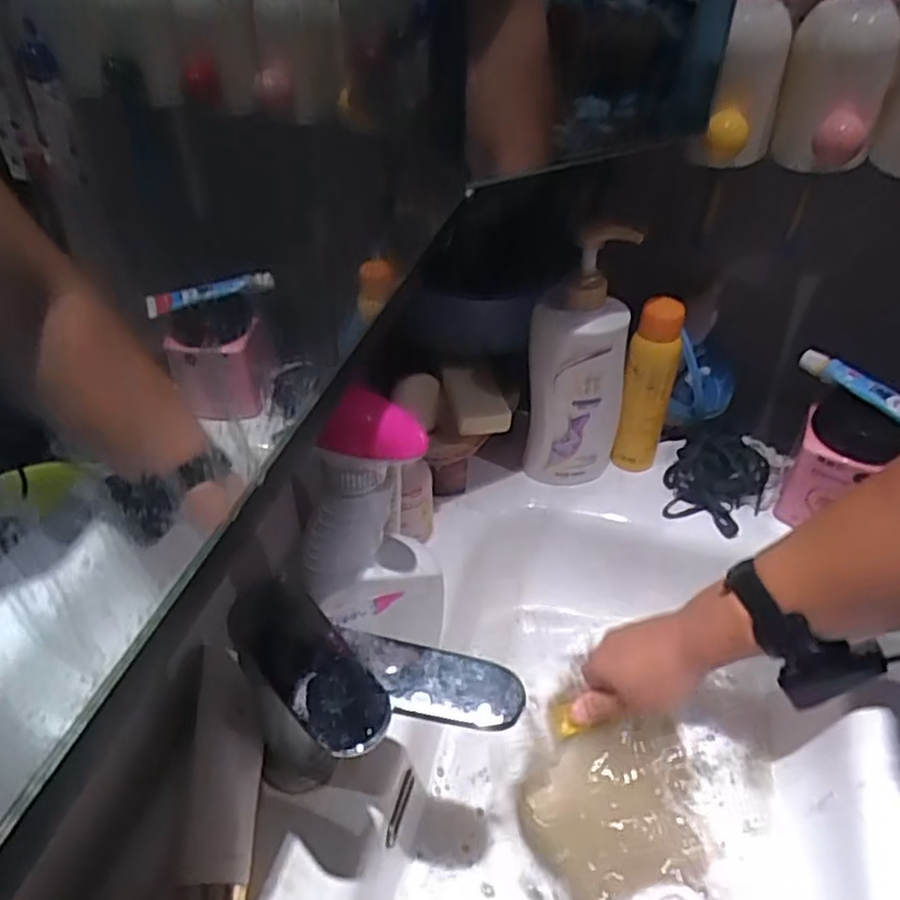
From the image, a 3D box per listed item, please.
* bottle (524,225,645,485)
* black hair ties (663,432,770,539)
[{"bbox_3d":[0.114,-0.073,0.618,0.087,0.251,0.065,6,42,7],"label":"bottle"},{"bbox_3d":[0.253,0.023,0.660,0.088,0.050,0.108,20,45,21],"label":"black hair ties"}]

